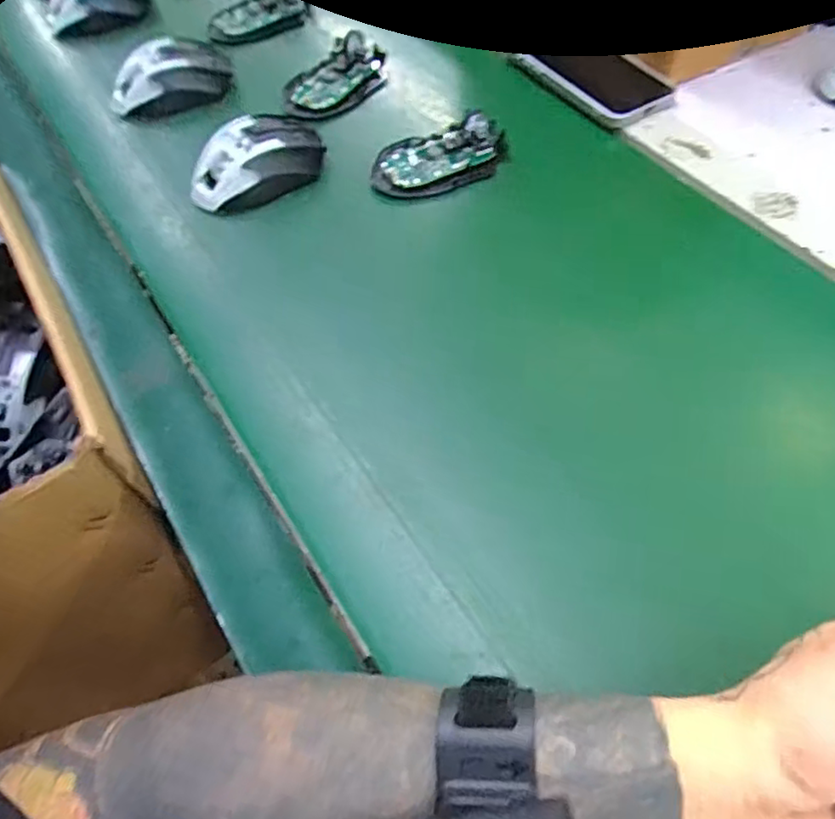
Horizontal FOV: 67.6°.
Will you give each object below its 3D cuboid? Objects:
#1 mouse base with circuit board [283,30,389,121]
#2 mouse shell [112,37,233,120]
[{"bbox_3d":[-0.074,-0.310,0.581,0.111,0.016,0.072,-39,64,-21],"label":"mouse base with circuit board"},{"bbox_3d":[-0.231,-0.312,0.580,0.108,0.033,0.073,-15,58,-8],"label":"mouse shell"}]

